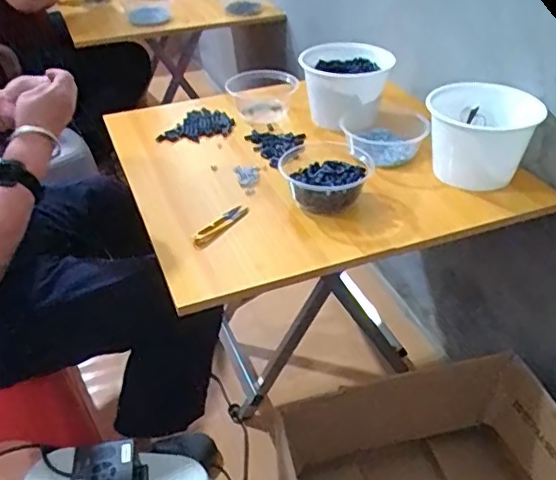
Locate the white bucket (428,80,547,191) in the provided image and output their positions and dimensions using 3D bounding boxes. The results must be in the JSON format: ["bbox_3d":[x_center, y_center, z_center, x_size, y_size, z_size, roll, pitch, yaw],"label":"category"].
[{"bbox_3d":[0.314,-0.161,0.907,0.159,0.131,0.152,-1,38,1],"label":"white bucket"}]

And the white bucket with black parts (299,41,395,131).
[{"bbox_3d":[0.123,-0.286,1.058,0.155,0.118,0.177,1,38,3],"label":"white bucket with black parts"}]

